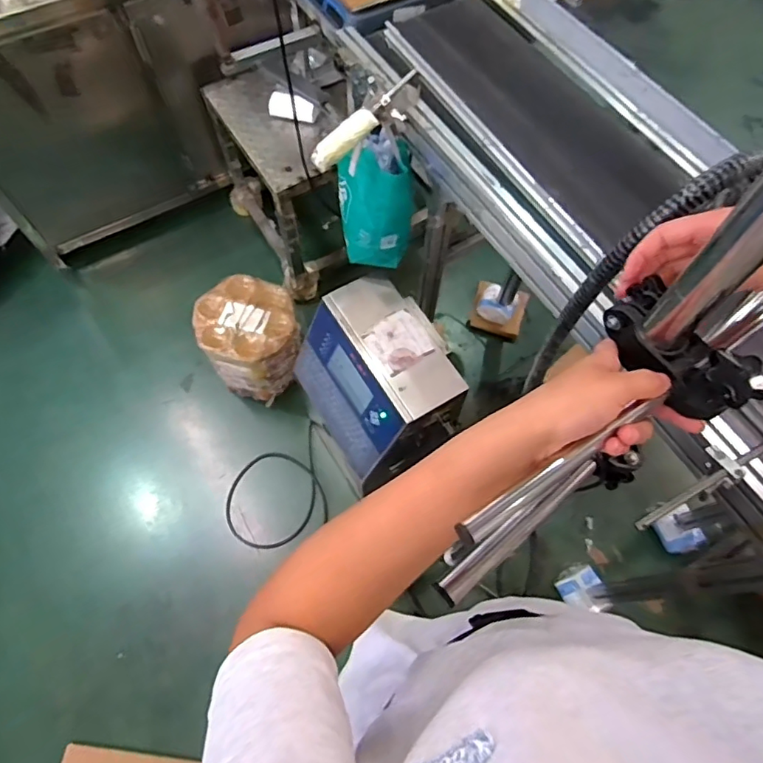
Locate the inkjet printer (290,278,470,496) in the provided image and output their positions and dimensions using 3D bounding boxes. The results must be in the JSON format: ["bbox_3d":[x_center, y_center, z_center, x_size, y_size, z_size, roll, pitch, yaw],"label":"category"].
[{"bbox_3d":[-0.011,-0.007,1.287,0.298,0.251,0.404,-29,68,-13],"label":"inkjet printer"}]

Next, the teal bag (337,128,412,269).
[{"bbox_3d":[-0.010,-0.401,1.169,0.158,0.219,0.185,-4,65,-3],"label":"teal bag"}]

